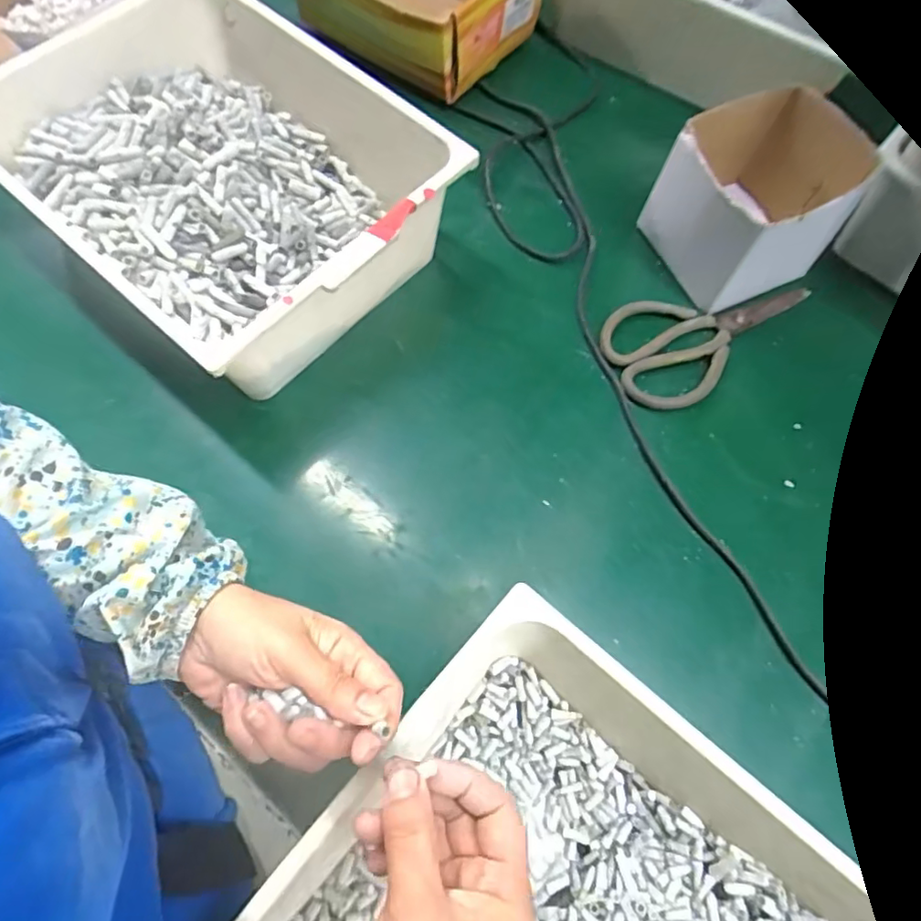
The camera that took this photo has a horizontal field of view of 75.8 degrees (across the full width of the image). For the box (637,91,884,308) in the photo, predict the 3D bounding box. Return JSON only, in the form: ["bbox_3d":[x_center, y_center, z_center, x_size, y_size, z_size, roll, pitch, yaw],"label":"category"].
[{"bbox_3d":[0.270,-0.239,0.543,0.146,0.117,0.129,-24,71,-9],"label":"box"}]

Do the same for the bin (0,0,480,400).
[{"bbox_3d":[-0.229,-0.262,0.544,0.422,0.120,0.283,40,73,13],"label":"bin"}]

